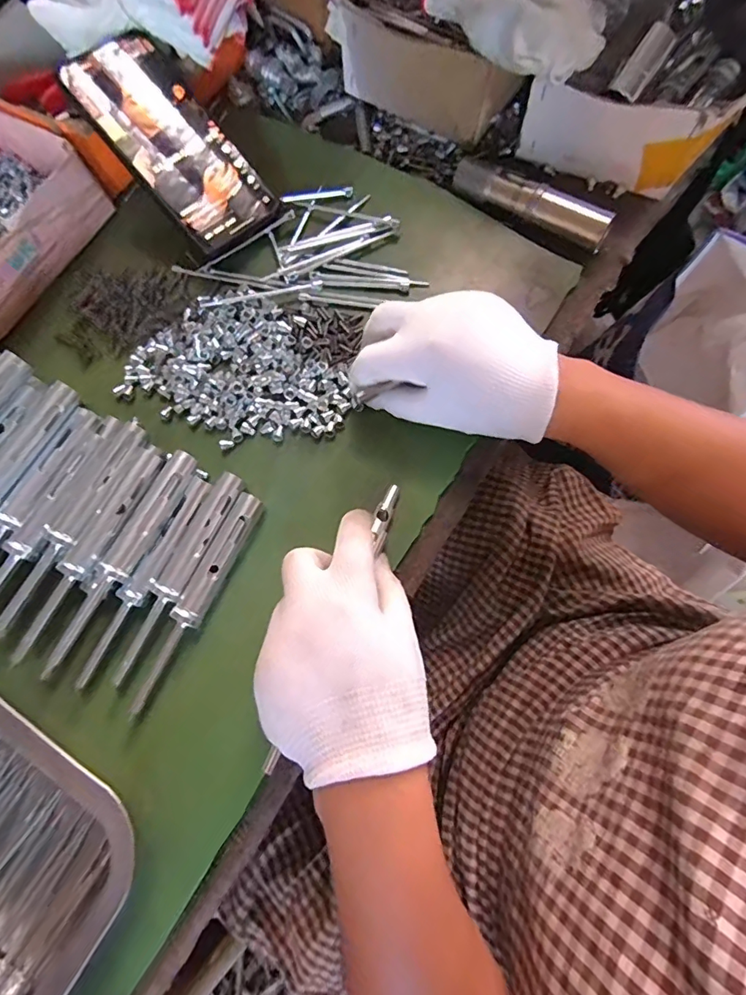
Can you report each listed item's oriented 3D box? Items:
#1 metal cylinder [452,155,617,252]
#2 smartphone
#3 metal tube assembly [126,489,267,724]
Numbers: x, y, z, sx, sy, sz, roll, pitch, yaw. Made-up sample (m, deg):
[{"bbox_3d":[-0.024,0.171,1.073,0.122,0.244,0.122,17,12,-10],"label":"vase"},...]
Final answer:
[{"bbox_3d":[0.116,-0.220,0.358,0.119,0.021,0.021,31,78,10],"label":"metal cylinder"},{"bbox_3d":[-0.143,-0.256,0.353,0.075,0.013,0.153,-43,100,-12],"label":"smartphone"},{"bbox_3d":[-0.108,0.064,0.300,0.017,0.018,0.144,25,77,8],"label":"metal tube assembly"}]

